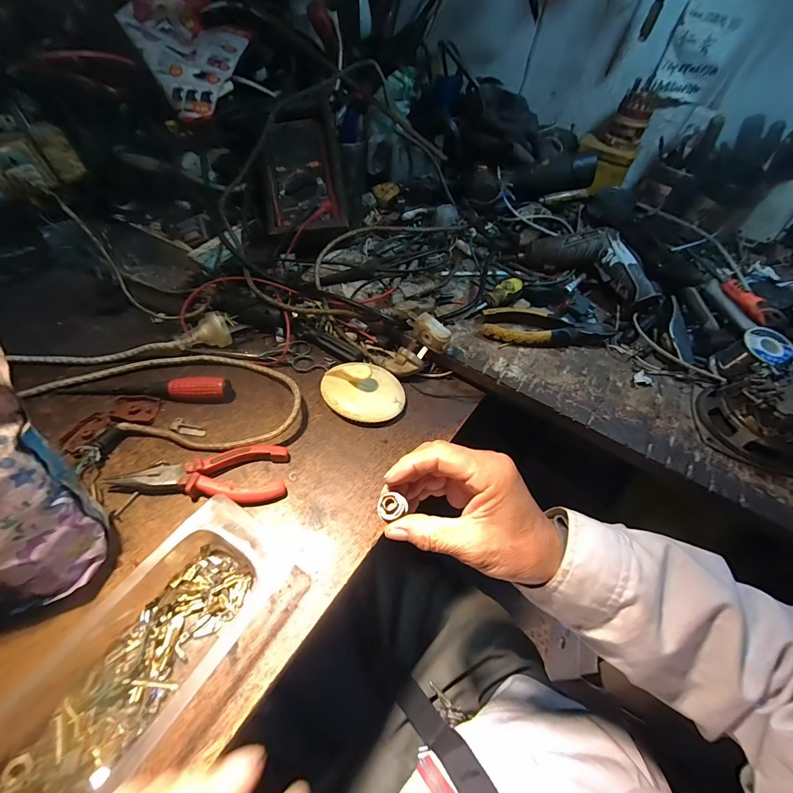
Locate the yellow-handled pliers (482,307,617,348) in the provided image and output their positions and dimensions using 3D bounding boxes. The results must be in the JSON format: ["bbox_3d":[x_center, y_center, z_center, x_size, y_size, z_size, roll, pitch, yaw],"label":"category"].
[{"bbox_3d":[0.186,-0.081,0.450,0.159,0.020,0.046,7,54,-1],"label":"yellow-handled pliers"}]

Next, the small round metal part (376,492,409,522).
[{"bbox_3d":[-0.004,0.079,0.264,0.020,0.005,0.019,3,54,-4],"label":"small round metal part"}]

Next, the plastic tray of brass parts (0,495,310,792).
[{"bbox_3d":[-0.173,0.189,0.225,0.113,0.037,0.251,31,58,16],"label":"plastic tray of brass parts"}]

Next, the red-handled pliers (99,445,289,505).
[{"bbox_3d":[-0.171,0.074,0.323,0.142,0.016,0.053,-8,56,-11],"label":"red-handled pliers"}]

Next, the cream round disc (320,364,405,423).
[{"bbox_3d":[-0.034,-0.010,0.388,0.084,0.033,0.071,-11,56,-13],"label":"cream round disc"}]

